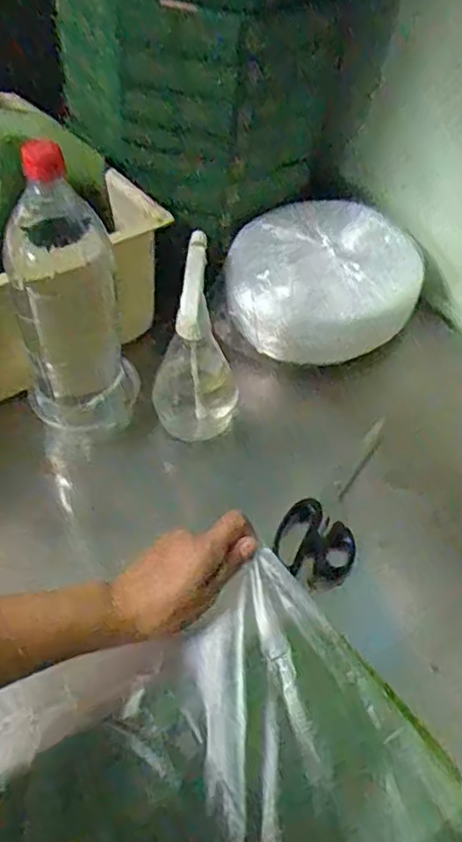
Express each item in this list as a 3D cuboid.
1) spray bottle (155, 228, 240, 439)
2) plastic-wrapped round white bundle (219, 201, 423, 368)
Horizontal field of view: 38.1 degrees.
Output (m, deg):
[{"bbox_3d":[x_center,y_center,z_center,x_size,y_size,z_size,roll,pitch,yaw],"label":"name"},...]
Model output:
[{"bbox_3d":[-0.036,-0.065,0.671,0.072,0.203,0.071,-30,57,-28],"label":"spray bottle"},{"bbox_3d":[0.113,-0.171,0.816,0.226,0.096,0.242,7,48,1],"label":"plastic-wrapped round white bundle"}]

